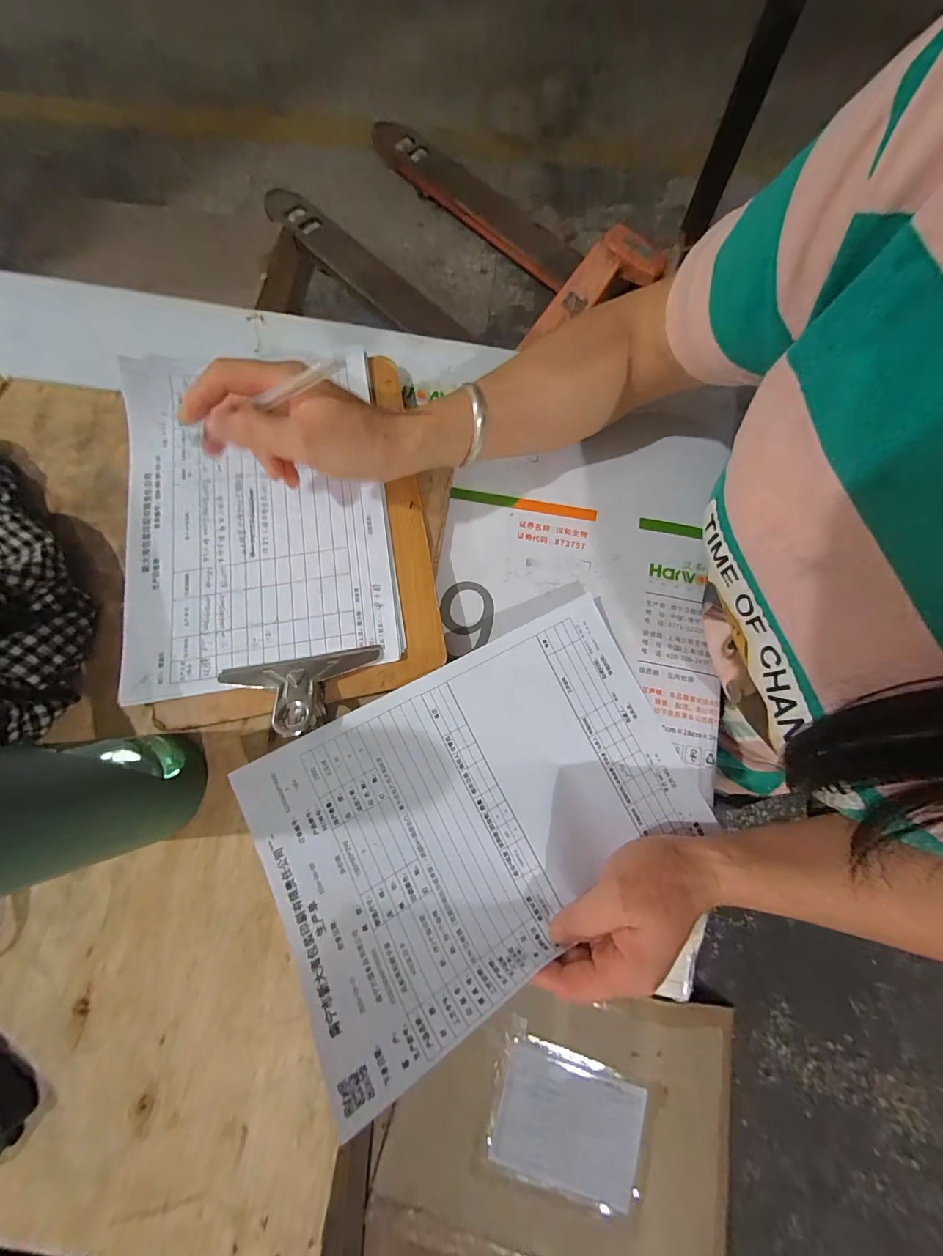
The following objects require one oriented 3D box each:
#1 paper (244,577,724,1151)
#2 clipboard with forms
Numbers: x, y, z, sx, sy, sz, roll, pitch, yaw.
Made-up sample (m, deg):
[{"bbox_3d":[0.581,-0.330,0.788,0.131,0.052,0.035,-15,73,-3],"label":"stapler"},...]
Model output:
[{"bbox_3d":[0.010,0.113,0.272,0.283,0.074,0.189,-28,79,-8],"label":"paper"},{"bbox_3d":[-0.161,-0.086,0.327,0.237,0.024,0.318,-10,77,-4],"label":"clipboard with forms"}]

